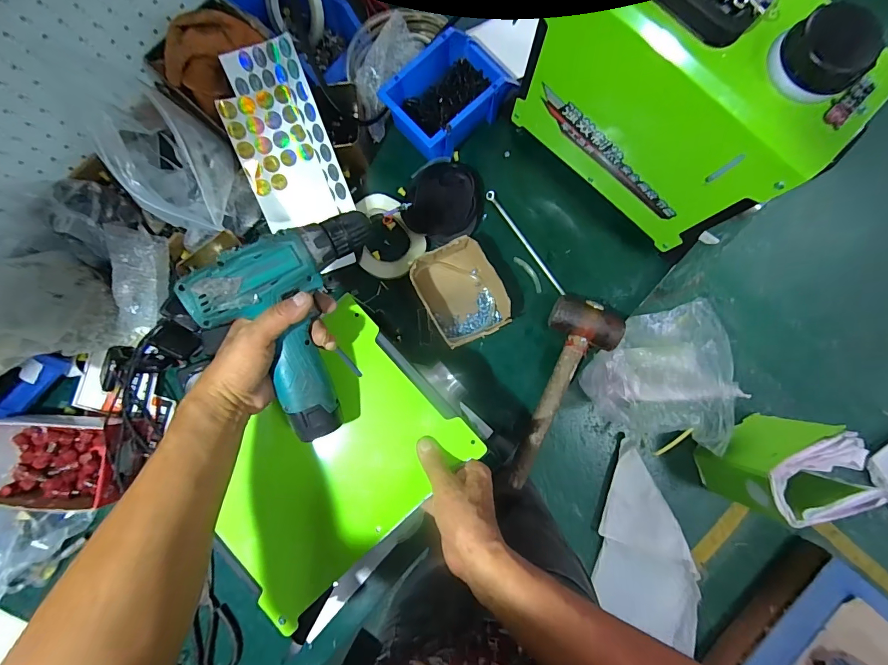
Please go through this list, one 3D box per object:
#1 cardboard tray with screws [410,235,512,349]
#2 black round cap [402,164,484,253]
[{"bbox_3d":[0.023,-0.053,0.575,0.110,0.052,0.136,-24,86,-1],"label":"cardboard tray with screws"},{"bbox_3d":[0.000,-0.189,0.592,0.109,0.036,0.115,0,86,1],"label":"black round cap"}]

